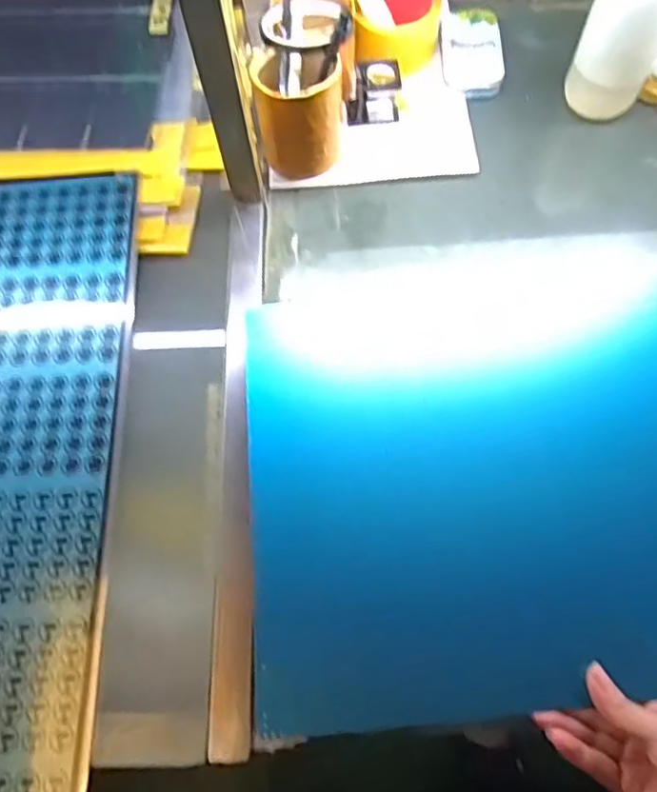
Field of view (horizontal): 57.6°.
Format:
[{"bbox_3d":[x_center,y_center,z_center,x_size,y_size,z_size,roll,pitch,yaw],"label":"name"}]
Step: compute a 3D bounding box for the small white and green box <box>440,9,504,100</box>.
[{"bbox_3d":[0.159,-0.381,0.667,0.064,0.020,0.121,2,67,3],"label":"small white and green box"}]

